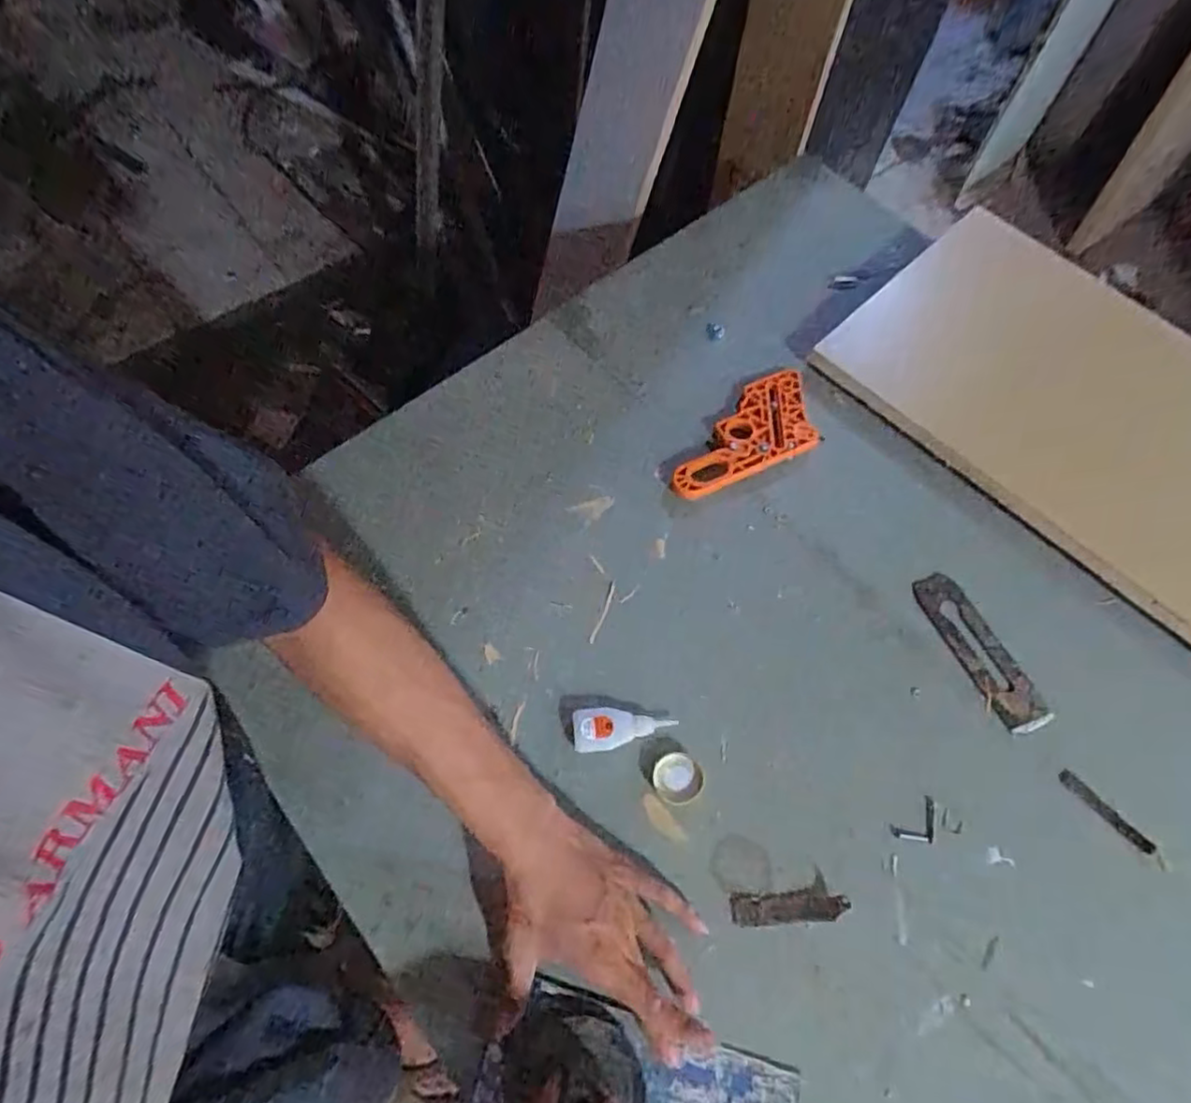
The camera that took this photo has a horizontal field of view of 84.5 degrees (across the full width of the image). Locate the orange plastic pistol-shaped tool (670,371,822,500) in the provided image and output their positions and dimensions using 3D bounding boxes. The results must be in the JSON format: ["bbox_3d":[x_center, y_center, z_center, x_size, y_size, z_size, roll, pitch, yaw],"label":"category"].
[{"bbox_3d":[0.142,-0.115,0.650,0.171,0.017,0.085,-25,69,-10],"label":"orange plastic pistol-shaped tool"}]

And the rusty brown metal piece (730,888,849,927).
[{"bbox_3d":[0.141,0.260,0.477,0.081,0.015,0.022,-2,66,-1],"label":"rusty brown metal piece"}]

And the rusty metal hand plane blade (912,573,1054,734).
[{"bbox_3d":[0.332,0.086,0.568,0.041,0.011,0.145,-24,69,-10],"label":"rusty metal hand plane blade"}]

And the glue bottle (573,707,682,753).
[{"bbox_3d":[0.022,0.141,0.527,0.081,0.018,0.033,-5,67,-2],"label":"glue bottle"}]

